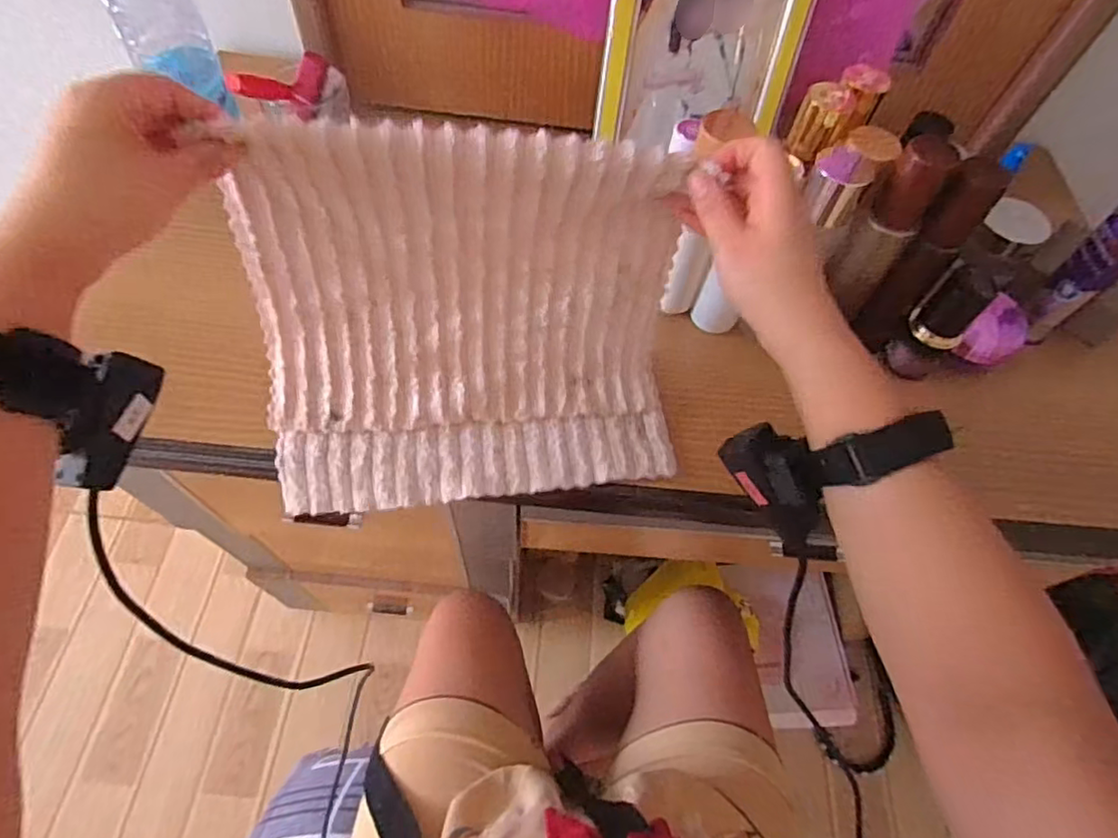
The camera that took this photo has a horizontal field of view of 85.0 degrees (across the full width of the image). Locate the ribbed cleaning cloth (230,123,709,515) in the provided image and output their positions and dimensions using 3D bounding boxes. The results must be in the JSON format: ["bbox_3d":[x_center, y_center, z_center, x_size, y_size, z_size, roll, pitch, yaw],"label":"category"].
[{"bbox_3d":[-0.060,-0.055,0.400,0.292,0.201,0.144,-1,60,-5],"label":"ribbed cleaning cloth"}]

